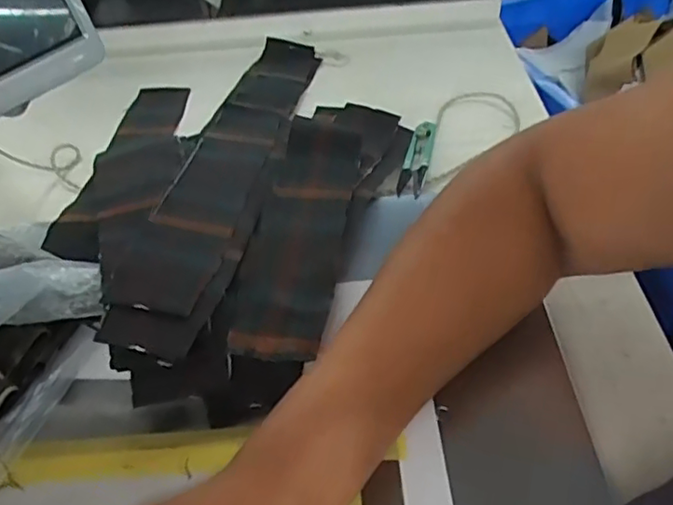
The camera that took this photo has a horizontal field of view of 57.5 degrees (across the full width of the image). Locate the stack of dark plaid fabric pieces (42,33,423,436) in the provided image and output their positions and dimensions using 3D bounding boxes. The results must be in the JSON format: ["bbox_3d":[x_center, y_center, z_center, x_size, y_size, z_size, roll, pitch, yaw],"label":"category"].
[{"bbox_3d":[-0.094,-0.082,0.489,0.273,0.046,0.414,12,48,14],"label":"stack of dark plaid fabric pieces"}]

